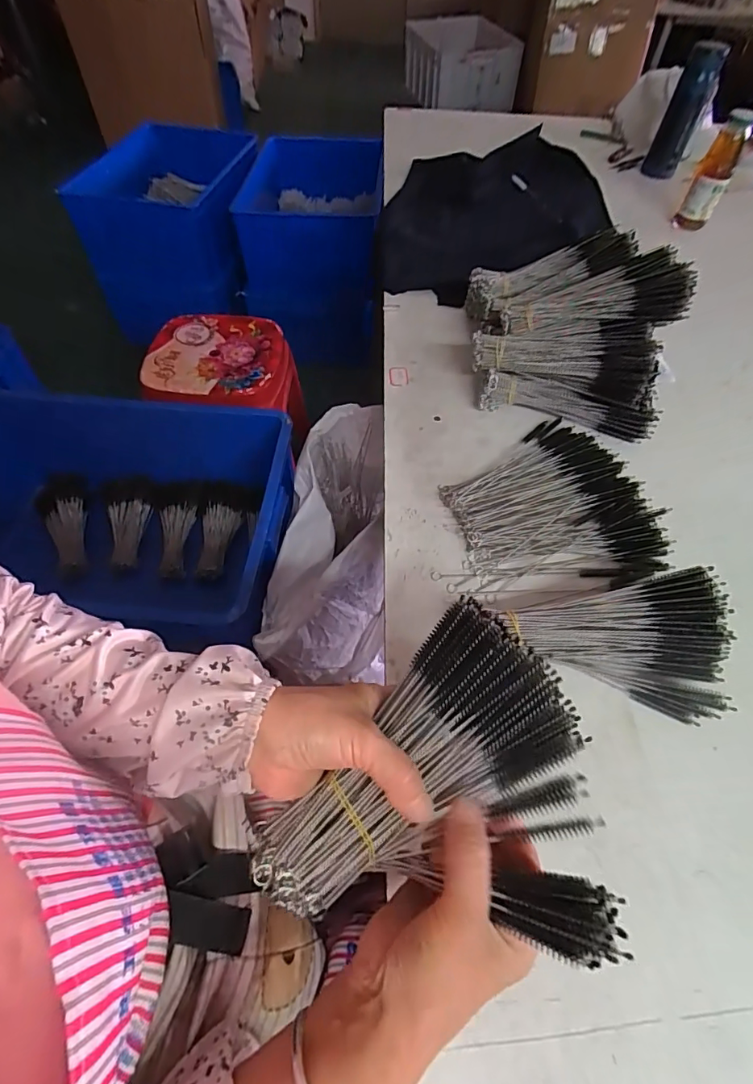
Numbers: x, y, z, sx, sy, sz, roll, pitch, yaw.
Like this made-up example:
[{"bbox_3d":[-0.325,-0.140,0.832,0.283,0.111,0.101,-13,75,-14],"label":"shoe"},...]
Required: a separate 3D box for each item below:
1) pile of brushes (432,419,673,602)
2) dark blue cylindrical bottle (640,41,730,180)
[{"bbox_3d":[0.171,-0.048,0.508,0.217,0.030,0.204,-5,55,-5],"label":"pile of brushes"},{"bbox_3d":[0.598,-0.833,0.937,0.069,0.202,0.074,21,57,13],"label":"dark blue cylindrical bottle"}]

